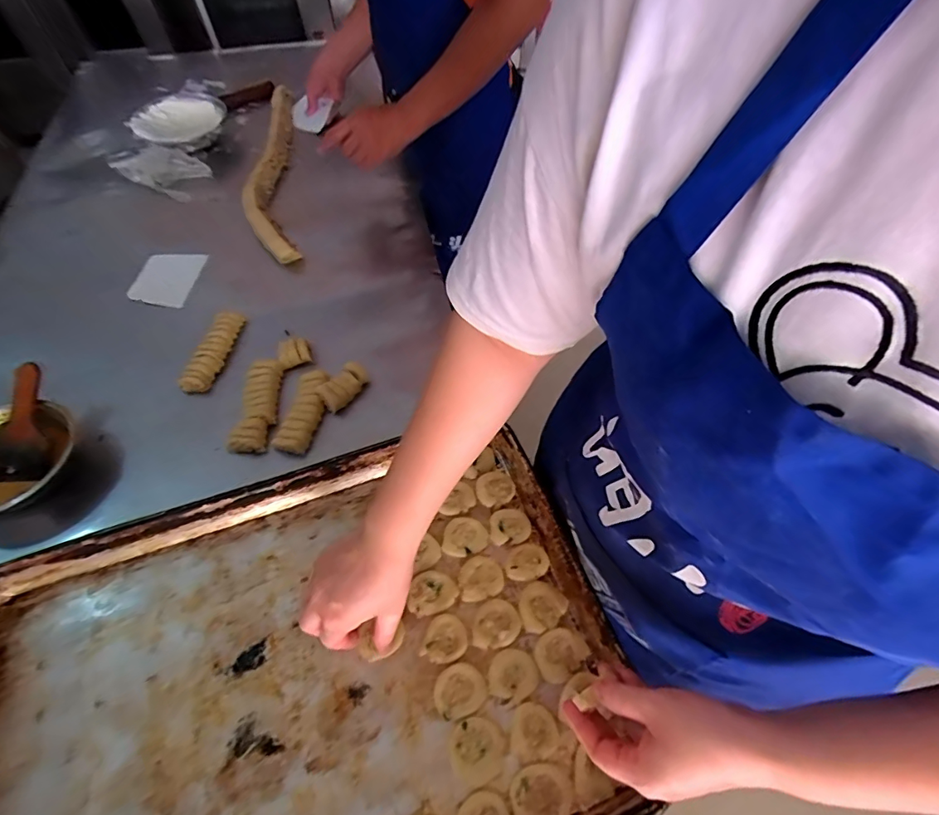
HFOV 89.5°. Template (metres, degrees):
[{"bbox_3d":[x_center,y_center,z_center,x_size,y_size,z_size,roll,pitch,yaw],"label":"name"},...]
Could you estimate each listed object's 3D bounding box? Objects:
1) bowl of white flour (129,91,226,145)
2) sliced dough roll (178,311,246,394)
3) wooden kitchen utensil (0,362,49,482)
[{"bbox_3d":[-0.626,-0.625,1.031,0.192,0.042,0.160,-40,64,-22],"label":"bowl of white flour"},{"bbox_3d":[-0.392,-0.087,0.729,0.045,0.031,0.153,7,56,7],"label":"sliced dough roll"},{"bbox_3d":[-0.576,0.019,0.610,0.068,0.015,0.151,-5,79,-2],"label":"wooden kitchen utensil"}]

